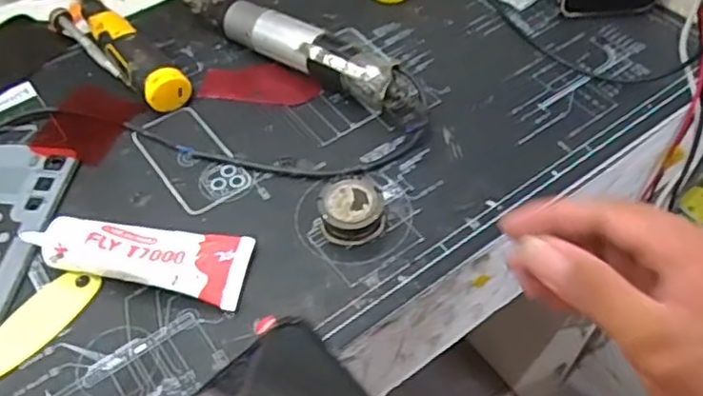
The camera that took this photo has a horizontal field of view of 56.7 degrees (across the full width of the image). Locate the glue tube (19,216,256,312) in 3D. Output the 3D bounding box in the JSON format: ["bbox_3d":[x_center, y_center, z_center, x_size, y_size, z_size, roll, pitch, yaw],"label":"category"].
[{"bbox_3d":[-0.123,0.032,0.376,0.124,0.027,0.042,8,54,7],"label":"glue tube"}]

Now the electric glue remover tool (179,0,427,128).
[{"bbox_3d":[-0.039,-0.109,0.473,0.227,0.039,0.034,33,60,23],"label":"electric glue remover tool"}]

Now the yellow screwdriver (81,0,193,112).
[{"bbox_3d":[-0.162,-0.109,0.479,0.032,0.029,0.131,-32,59,-21],"label":"yellow screwdriver"}]

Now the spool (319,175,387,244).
[{"bbox_3d":[0.000,0.008,0.393,0.037,0.024,0.037,0,53,1],"label":"spool"}]

